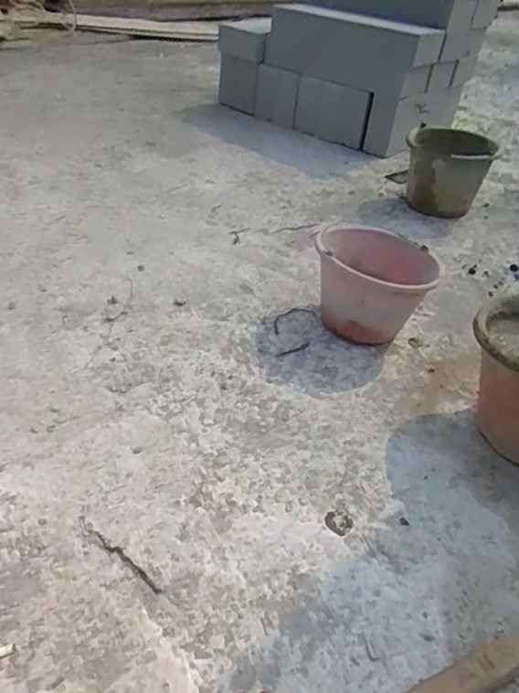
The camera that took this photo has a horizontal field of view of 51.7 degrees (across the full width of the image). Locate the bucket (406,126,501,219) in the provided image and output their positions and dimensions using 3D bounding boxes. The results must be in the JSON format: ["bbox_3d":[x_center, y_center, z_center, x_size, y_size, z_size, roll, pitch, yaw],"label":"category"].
[{"bbox_3d":[0.549,-0.516,1.600,0.236,0.198,0.244,14,39,8],"label":"bucket"}]

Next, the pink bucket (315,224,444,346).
[{"bbox_3d":[0.222,-0.124,1.079,0.224,0.169,0.223,5,39,-4],"label":"pink bucket"}]

